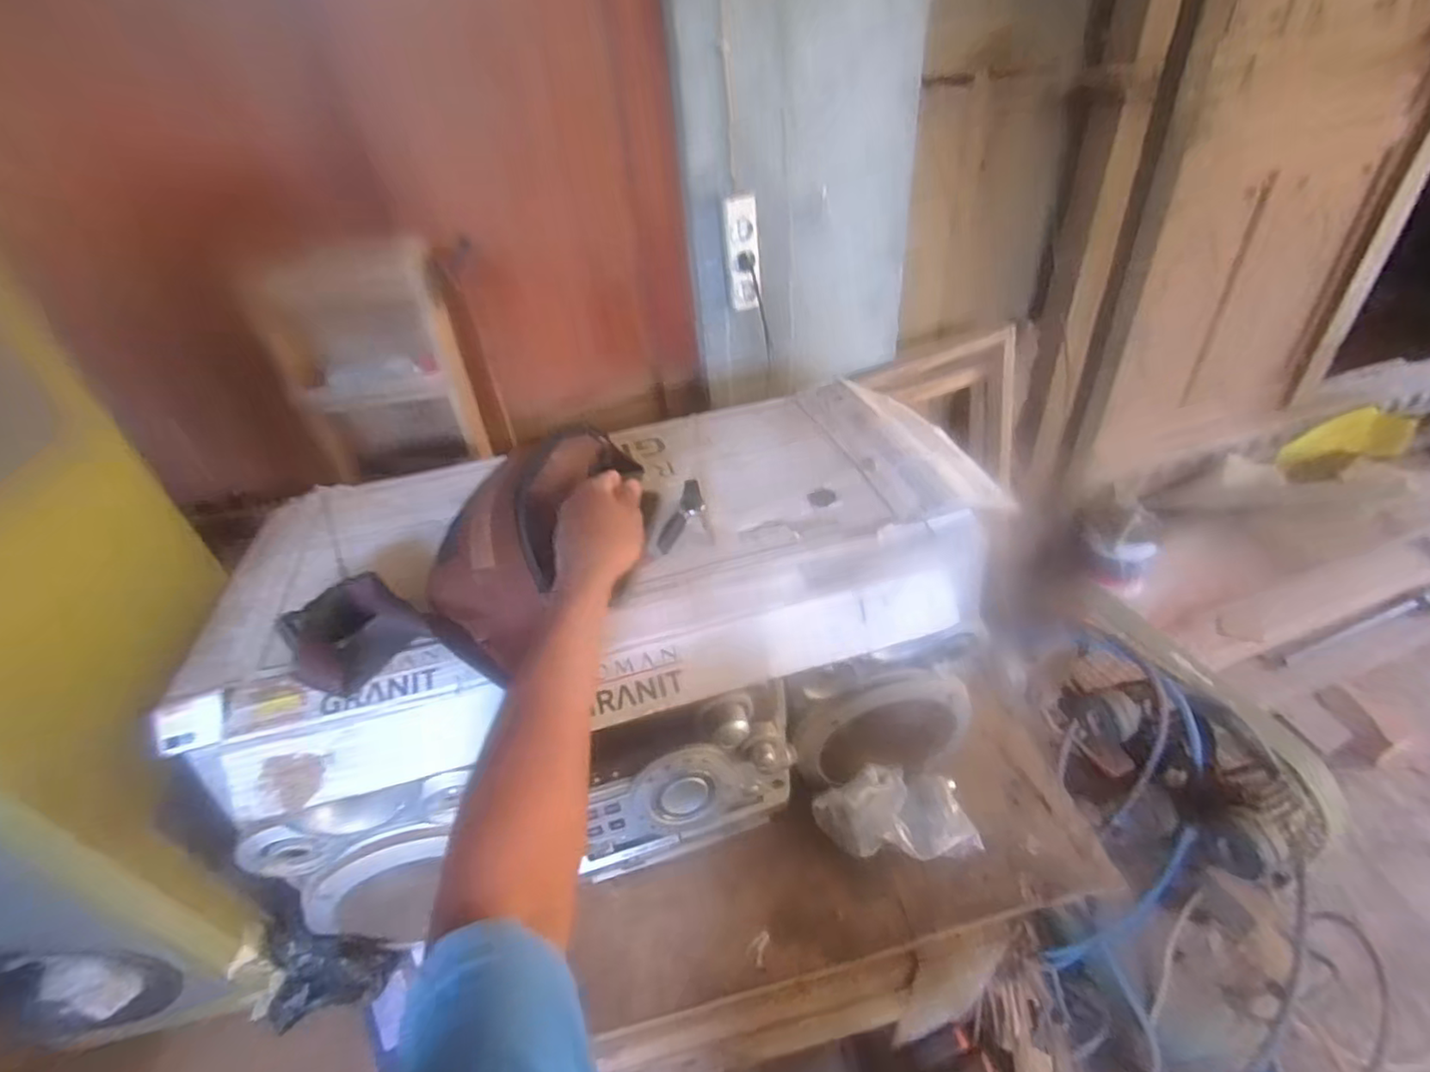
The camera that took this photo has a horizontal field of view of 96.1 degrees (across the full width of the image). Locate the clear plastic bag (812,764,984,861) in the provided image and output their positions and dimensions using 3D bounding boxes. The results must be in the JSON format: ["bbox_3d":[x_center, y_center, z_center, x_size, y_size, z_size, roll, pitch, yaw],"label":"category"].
[{"bbox_3d":[0.194,0.302,0.692,0.166,0.079,0.091,-9,39,-3],"label":"clear plastic bag"}]

